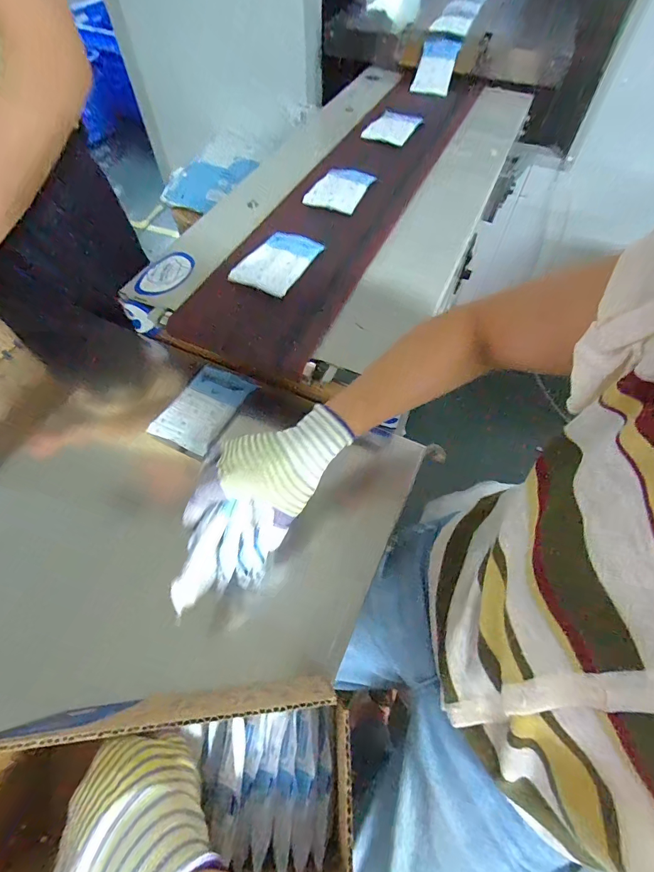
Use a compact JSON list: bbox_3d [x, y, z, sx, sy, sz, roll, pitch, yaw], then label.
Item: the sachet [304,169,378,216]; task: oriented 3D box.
[{"bbox_3d":[0.022,-0.423,0.673,0.082,0.024,0.111,20,63,12],"label":"sachet"}]

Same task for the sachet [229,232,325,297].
[{"bbox_3d":[-0.067,-0.252,0.571,0.086,0.007,0.132,27,65,15],"label":"sachet"}]

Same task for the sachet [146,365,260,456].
[{"bbox_3d":[-0.163,-0.040,0.538,0.080,0.017,0.132,25,64,14],"label":"sachet"}]

